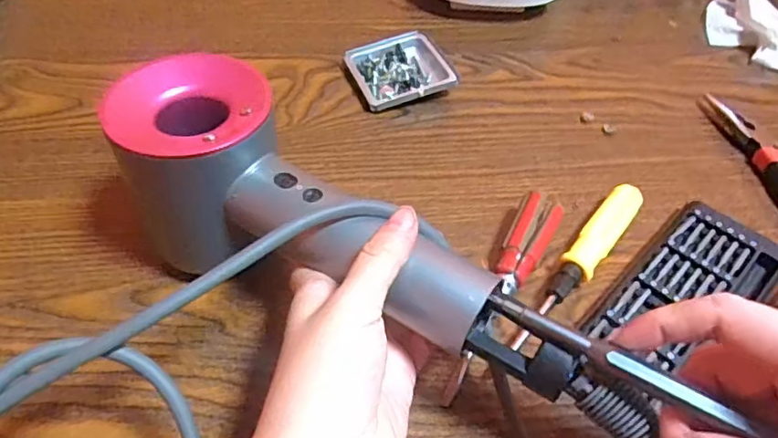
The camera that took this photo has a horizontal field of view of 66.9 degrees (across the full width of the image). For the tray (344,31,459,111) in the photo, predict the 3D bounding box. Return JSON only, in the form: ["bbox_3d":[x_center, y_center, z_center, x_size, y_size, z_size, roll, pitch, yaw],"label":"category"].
[{"bbox_3d":[0.007,-0.114,0.452,0.070,0.018,0.070,-15,52,-17],"label":"tray"}]

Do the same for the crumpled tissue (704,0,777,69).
[{"bbox_3d":[0.326,-0.171,0.524,0.081,0.024,0.094,24,51,15],"label":"crumpled tissue"}]

